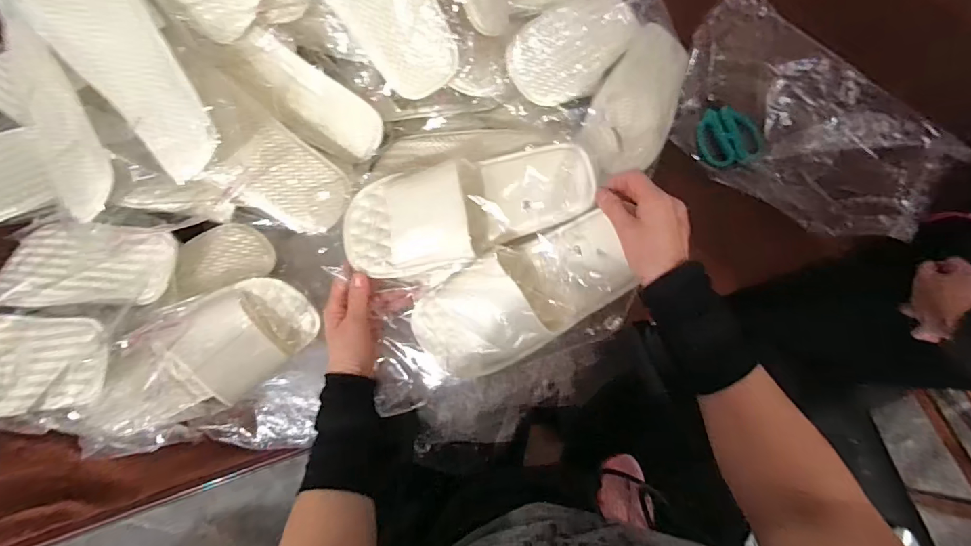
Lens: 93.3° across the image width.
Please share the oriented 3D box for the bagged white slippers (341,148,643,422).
[{"bbox_3d":[-0.001,-0.011,0.497,0.265,0.113,0.227,-16,77,-6],"label":"bagged white slippers"}]

